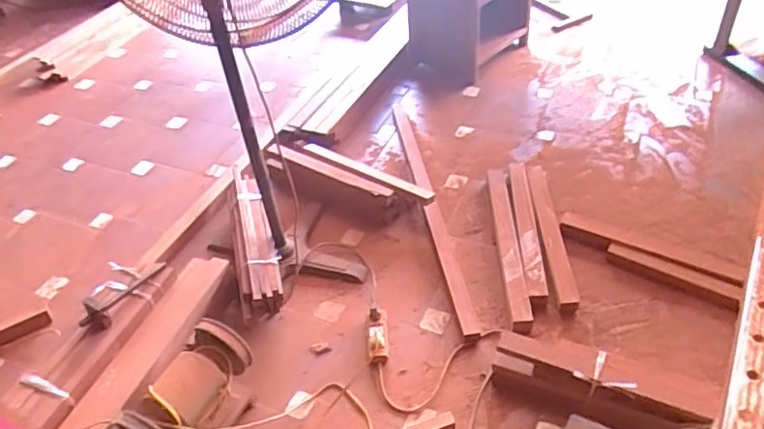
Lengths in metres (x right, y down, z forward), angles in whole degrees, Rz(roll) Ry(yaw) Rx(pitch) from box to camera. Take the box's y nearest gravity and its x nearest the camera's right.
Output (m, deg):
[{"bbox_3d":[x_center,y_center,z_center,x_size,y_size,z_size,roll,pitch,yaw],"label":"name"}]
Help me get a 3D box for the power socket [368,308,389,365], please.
[{"bbox_3d":[-0.012,0.337,1.674,0.057,0.062,0.169,-6,44,1],"label":"power socket"}]

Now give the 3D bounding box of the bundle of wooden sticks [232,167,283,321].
[{"bbox_3d":[-0.418,0.047,1.922,0.126,0.094,0.661,-14,44,-8],"label":"bundle of wooden sticks"}]

